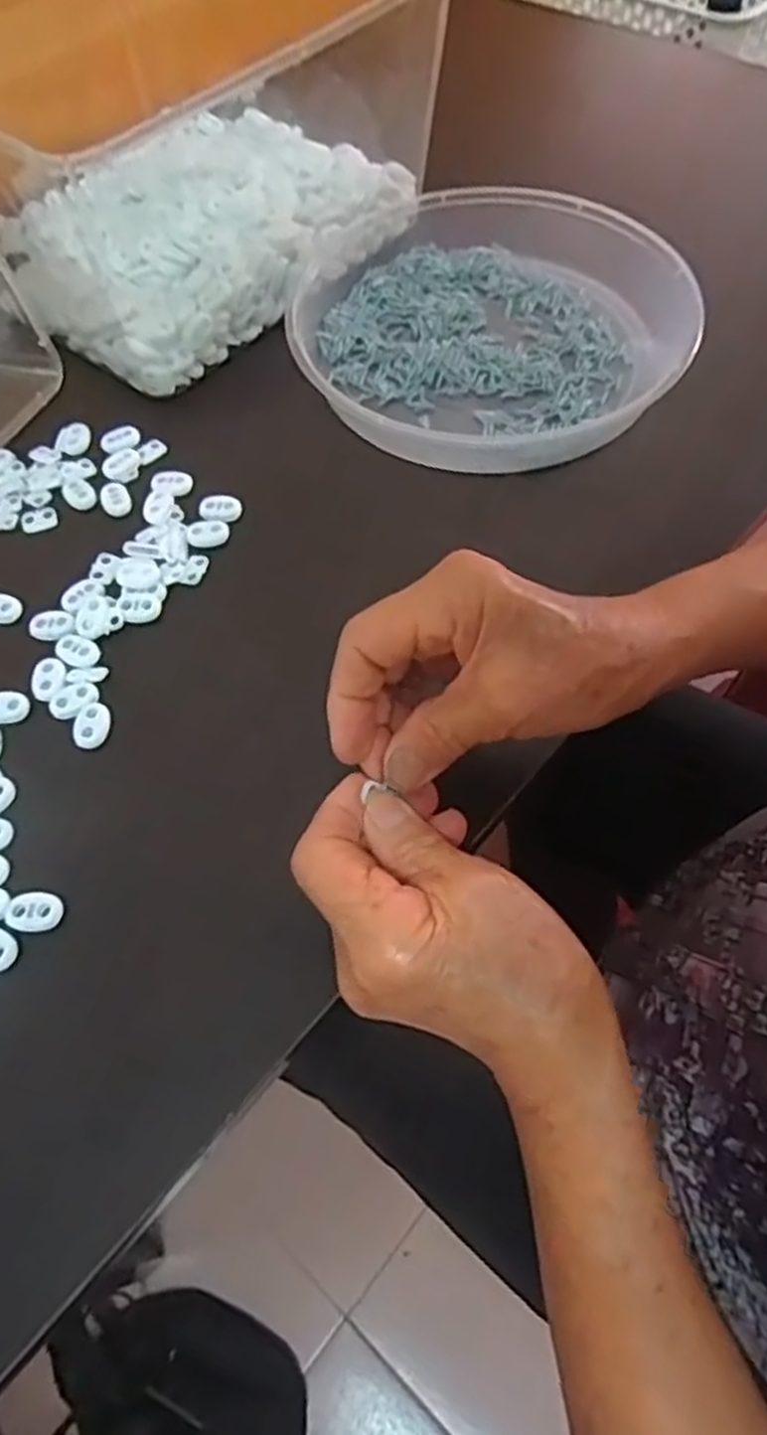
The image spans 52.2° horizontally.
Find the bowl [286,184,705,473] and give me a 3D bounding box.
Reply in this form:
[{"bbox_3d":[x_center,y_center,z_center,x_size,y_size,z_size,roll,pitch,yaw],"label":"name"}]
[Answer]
[{"bbox_3d":[0.063,-0.241,0.473,0.229,0.044,0.224,-1,59,2],"label":"bowl"}]

